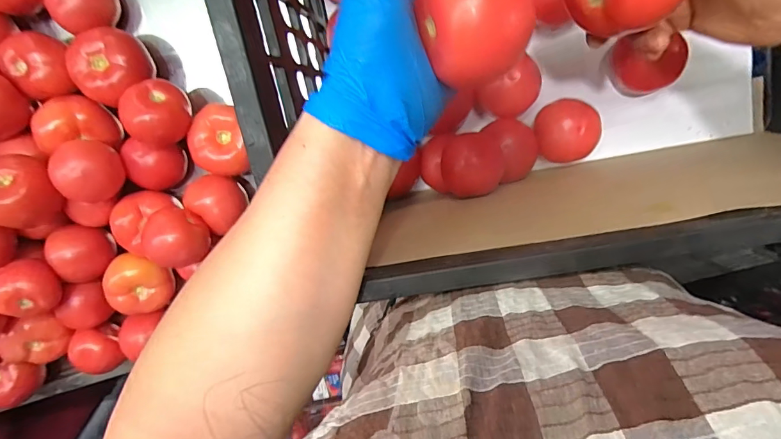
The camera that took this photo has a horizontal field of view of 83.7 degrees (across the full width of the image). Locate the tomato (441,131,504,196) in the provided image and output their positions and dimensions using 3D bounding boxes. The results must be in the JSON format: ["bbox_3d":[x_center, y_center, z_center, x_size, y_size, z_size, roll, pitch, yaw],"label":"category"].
[{"bbox_3d":[0.081,-0.056,0.437,0.059,0.056,0.059,0,100,0],"label":"tomato"}]

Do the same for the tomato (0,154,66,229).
[{"bbox_3d":[-0.382,-0.029,0.454,0.064,0.062,0.076,-5,100,1],"label":"tomato"}]

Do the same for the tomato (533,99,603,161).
[{"bbox_3d":[0.185,-0.094,0.462,0.061,0.049,0.061,0,100,0],"label":"tomato"}]

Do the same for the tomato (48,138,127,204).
[{"bbox_3d":[-0.317,-0.049,0.453,0.060,0.050,0.065,0,100,0],"label":"tomato"}]

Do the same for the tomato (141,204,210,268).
[{"bbox_3d":[-0.231,0.020,0.470,0.059,0.048,0.055,0,100,0],"label":"tomato"}]

